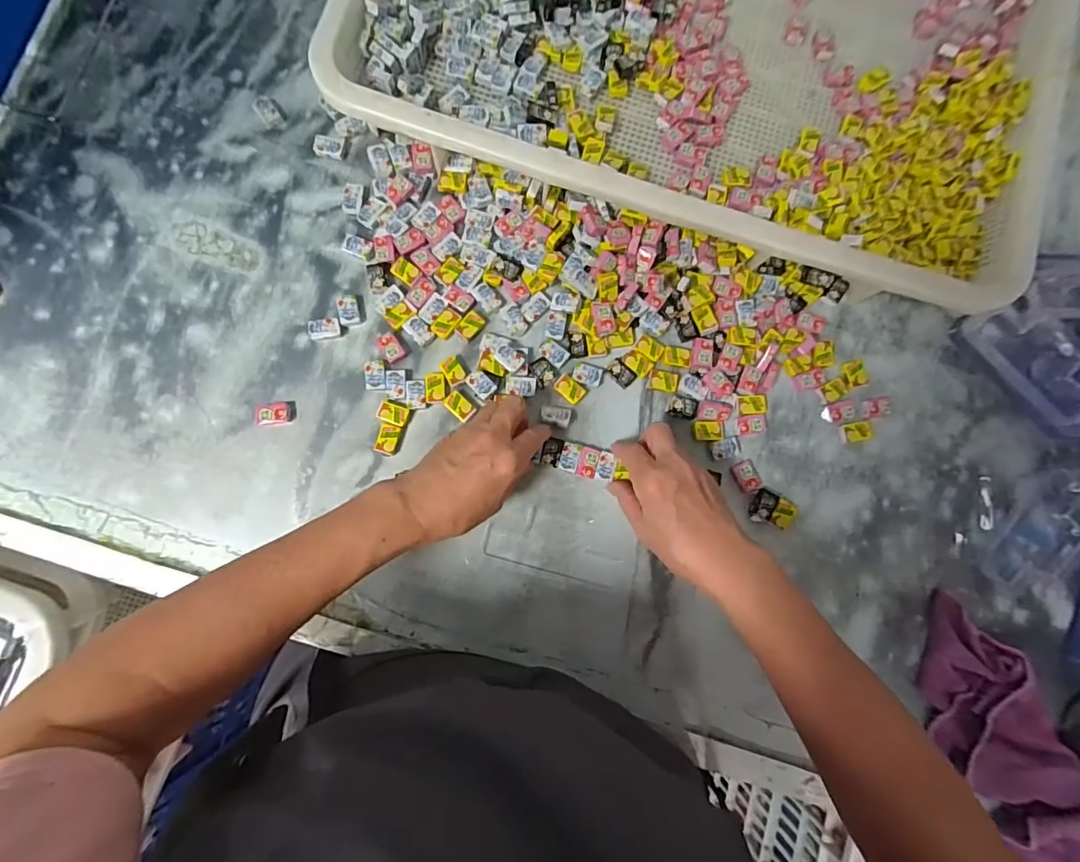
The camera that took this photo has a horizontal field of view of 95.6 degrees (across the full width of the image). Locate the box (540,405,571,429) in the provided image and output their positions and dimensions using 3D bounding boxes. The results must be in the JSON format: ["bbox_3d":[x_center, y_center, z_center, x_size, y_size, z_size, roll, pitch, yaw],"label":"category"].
[{"bbox_3d":[0.014,-0.013,0.435,0.026,0.015,0.018,14,82,-2],"label":"box"}]

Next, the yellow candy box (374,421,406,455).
[{"bbox_3d":[-0.131,0.007,0.426,0.021,0.009,0.025,16,82,-1],"label":"yellow candy box"}]

